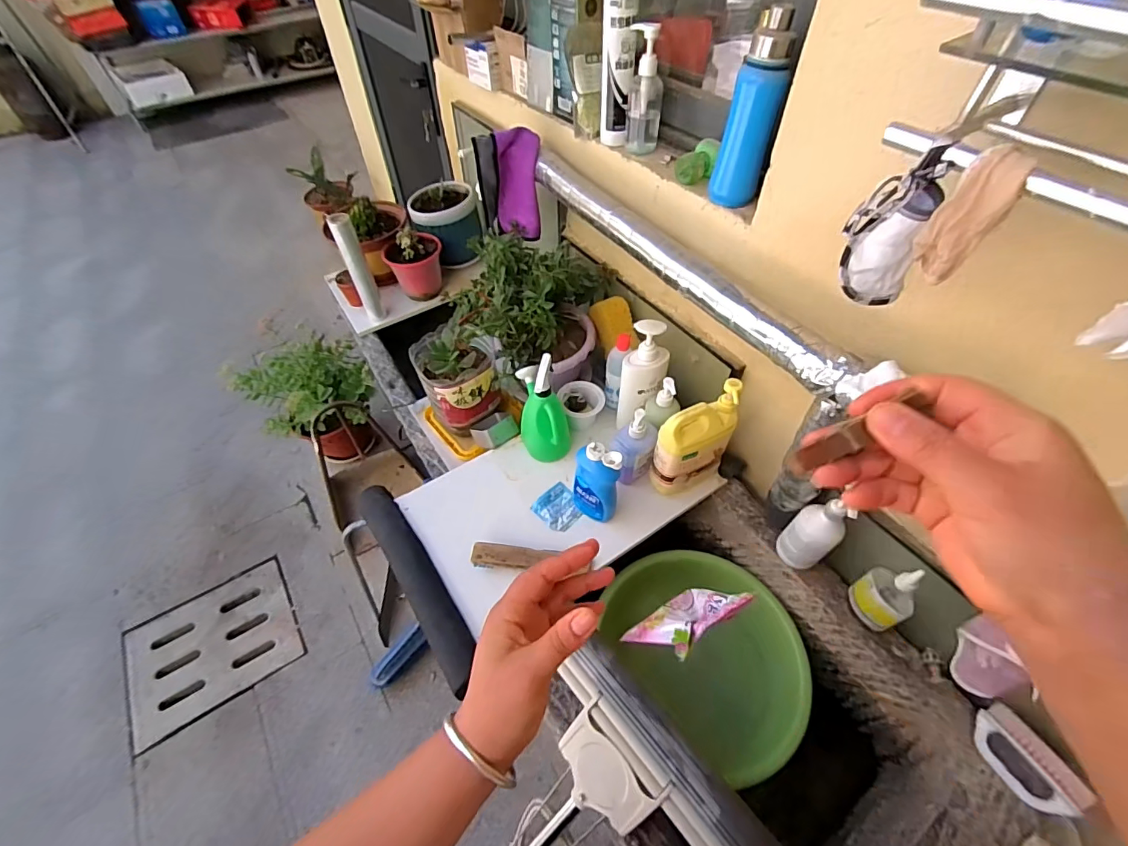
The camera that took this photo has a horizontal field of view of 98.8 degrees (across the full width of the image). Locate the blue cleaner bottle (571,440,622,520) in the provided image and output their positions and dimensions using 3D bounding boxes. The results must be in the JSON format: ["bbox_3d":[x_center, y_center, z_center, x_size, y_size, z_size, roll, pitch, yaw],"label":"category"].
[{"bbox_3d":[0.058,0.111,0.878,0.081,0.185,0.048,37,60,26],"label":"blue cleaner bottle"}]

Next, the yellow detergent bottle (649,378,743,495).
[{"bbox_3d":[0.243,0.038,0.899,0.145,0.228,0.063,-25,55,-19],"label":"yellow detergent bottle"}]

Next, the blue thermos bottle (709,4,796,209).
[{"bbox_3d":[0.278,-0.448,0.709,0.067,0.235,0.063,-1,51,0],"label":"blue thermos bottle"}]

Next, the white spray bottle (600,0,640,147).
[{"bbox_3d":[0.098,-0.670,0.848,0.059,0.318,0.052,-1,51,0],"label":"white spray bottle"}]

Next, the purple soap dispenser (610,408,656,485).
[{"bbox_3d":[0.136,0.049,0.934,0.078,0.170,0.063,11,52,9],"label":"purple soap dispenser"}]

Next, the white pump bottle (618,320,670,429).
[{"bbox_3d":[0.158,-0.087,0.974,0.083,0.243,0.071,17,53,14],"label":"white pump bottle"}]

